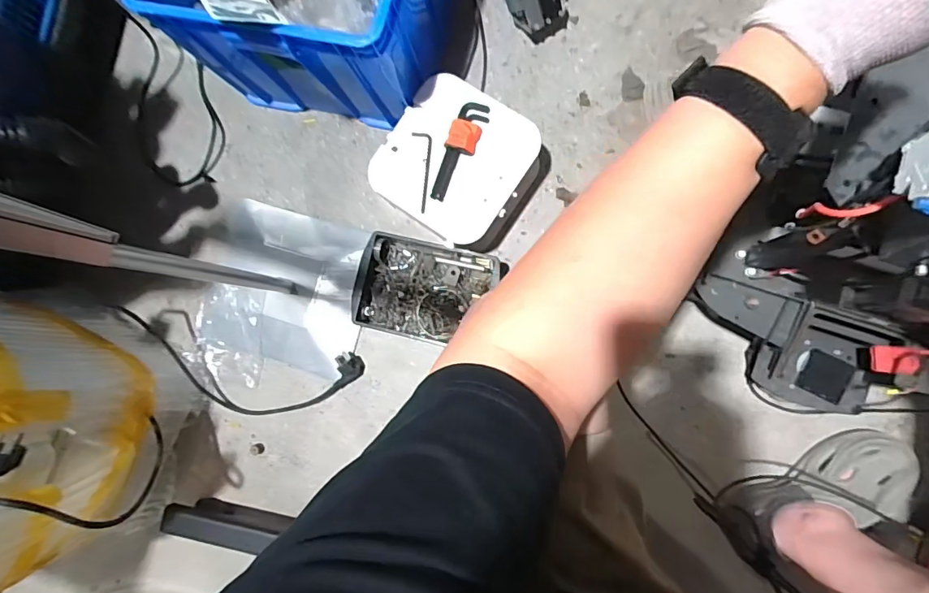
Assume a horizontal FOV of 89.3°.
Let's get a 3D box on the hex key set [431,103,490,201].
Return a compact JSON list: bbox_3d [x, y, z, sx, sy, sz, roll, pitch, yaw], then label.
[{"bbox_3d":[-0.010,-0.246,0.794,0.049,0.027,0.177,22,90,9],"label":"hex key set"}]

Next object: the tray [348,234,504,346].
[{"bbox_3d":[-0.084,-0.012,0.868,0.221,0.053,0.173,13,88,9],"label":"tray"}]

